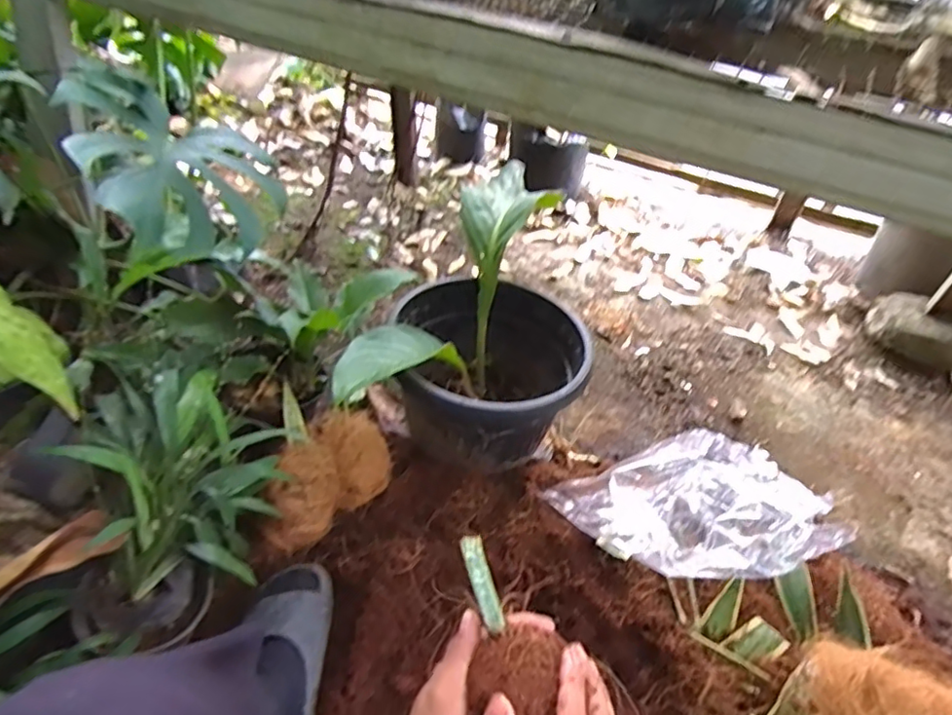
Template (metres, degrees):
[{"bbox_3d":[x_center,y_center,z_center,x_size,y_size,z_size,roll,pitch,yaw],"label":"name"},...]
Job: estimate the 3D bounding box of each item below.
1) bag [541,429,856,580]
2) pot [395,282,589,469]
[{"bbox_3d":[0.379,0.244,0.963,0.420,0.069,0.285,-15,46,-24],"label":"bag"},{"bbox_3d":[0.025,0.022,1.018,0.302,0.207,0.311,4,41,-4],"label":"pot"}]

